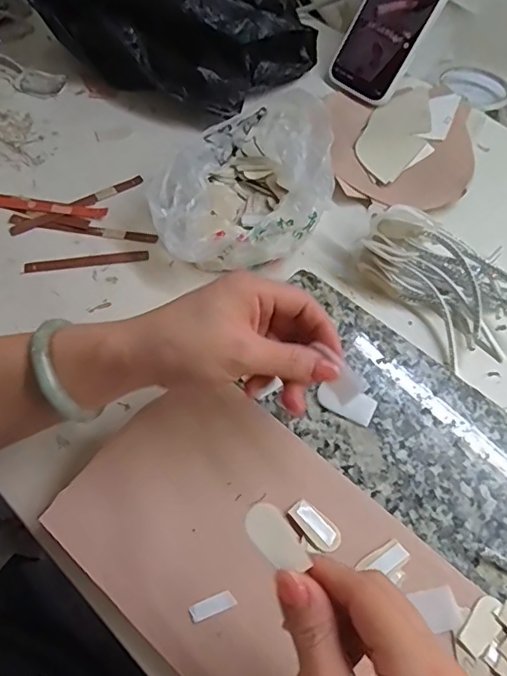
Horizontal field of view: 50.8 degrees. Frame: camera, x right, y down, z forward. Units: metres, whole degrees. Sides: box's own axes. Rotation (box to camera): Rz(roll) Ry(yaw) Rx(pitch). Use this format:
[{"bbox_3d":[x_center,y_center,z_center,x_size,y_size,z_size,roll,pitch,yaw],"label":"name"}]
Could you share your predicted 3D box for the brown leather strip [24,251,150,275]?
[{"bbox_3d":[-0.149,-0.069,0.481,0.108,0.005,0.013,-8,62,-6],"label":"brown leather strip"}]

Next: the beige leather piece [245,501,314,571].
[{"bbox_3d":[0.011,0.096,0.253,0.018,0.004,0.035,-37,84,-9],"label":"beige leather piece"}]

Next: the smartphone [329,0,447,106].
[{"bbox_3d":[0.148,-0.340,0.561,0.083,0.167,0.014,43,28,25],"label":"smartphone"}]

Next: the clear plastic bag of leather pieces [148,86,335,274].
[{"bbox_3d":[-0.002,-0.141,0.485,0.135,0.070,0.195,37,66,17],"label":"clear plastic bag of leather pieces"}]

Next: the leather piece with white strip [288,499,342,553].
[{"bbox_3d":[0.041,0.123,0.350,0.018,0.004,0.037,-41,70,-21],"label":"leather piece with white strip"}]

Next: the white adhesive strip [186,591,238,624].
[{"bbox_3d":[-0.025,0.164,0.326,0.028,0.004,0.010,-18,64,-11],"label":"white adhesive strip"}]

